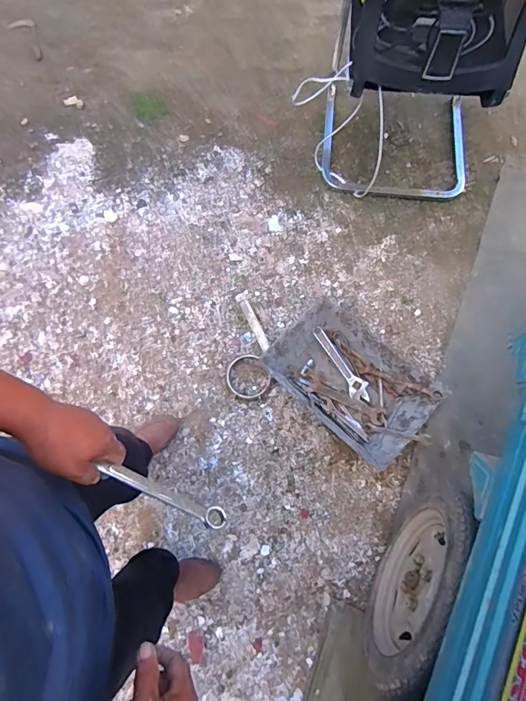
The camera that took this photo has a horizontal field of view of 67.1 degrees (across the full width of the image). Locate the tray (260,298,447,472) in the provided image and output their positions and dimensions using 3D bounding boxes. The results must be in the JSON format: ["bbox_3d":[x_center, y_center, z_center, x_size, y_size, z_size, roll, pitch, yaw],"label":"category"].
[{"bbox_3d":[0.266,0.099,1.232,0.476,0.111,0.306,42,76,14],"label":"tray"}]

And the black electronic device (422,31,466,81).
[{"bbox_3d":[0.470,-0.769,1.038,0.074,0.105,0.022,4,46,4],"label":"black electronic device"}]

